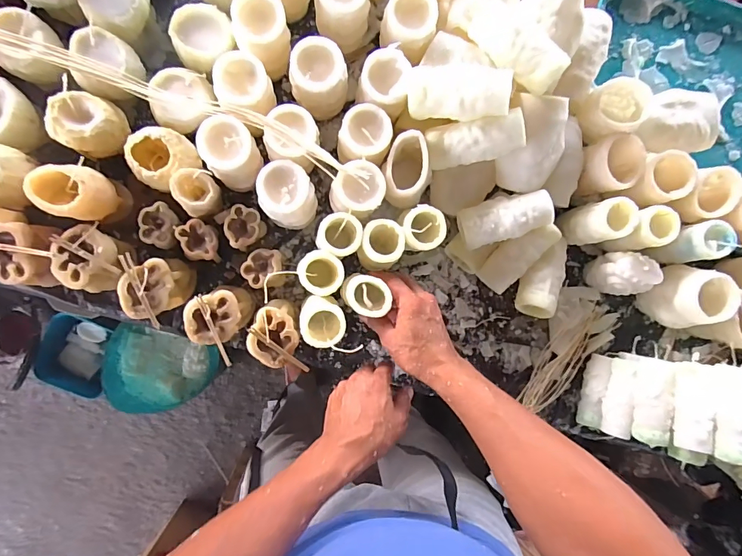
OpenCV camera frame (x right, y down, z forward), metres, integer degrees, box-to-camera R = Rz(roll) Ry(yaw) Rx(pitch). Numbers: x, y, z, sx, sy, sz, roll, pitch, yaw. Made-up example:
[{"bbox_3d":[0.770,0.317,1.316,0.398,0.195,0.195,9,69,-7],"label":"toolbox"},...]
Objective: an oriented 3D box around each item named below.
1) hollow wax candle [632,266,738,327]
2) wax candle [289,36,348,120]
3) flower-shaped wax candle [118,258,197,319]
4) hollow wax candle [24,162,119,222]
[{"bbox_3d":[0.431,0.024,0.570,0.066,0.099,0.073,-27,93,-4],"label":"hollow wax candle"},{"bbox_3d":[-0.062,-0.241,0.509,0.071,0.084,0.067,-5,92,-5],"label":"wax candle"},{"bbox_3d":[-0.262,0.012,0.514,0.073,0.076,0.062,-22,93,-4],"label":"flower-shaped wax candle"},{"bbox_3d":[-0.343,-0.099,0.480,0.070,0.063,0.060,11,90,-5],"label":"hollow wax candle"}]

